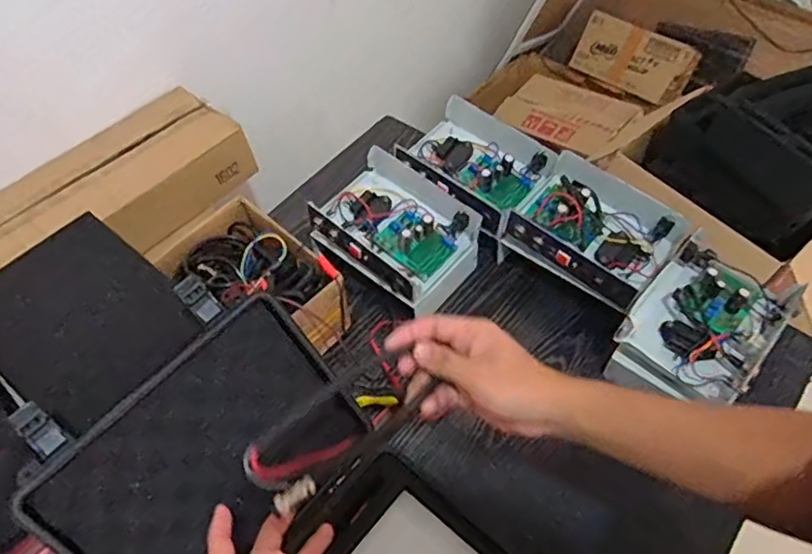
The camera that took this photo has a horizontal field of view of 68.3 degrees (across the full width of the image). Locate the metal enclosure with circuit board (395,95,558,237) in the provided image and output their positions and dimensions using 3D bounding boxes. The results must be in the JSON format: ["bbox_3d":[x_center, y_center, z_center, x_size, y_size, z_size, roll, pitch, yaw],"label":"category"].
[{"bbox_3d":[0.106,-0.172,0.911,0.213,0.059,0.175,30,62,21],"label":"metal enclosure with circuit board"}]

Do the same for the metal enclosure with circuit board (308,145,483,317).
[{"bbox_3d":[-0.014,-0.063,0.866,0.216,0.097,0.159,32,62,22],"label":"metal enclosure with circuit board"}]

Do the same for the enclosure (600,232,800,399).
[{"bbox_3d":[0.377,0.064,0.766,0.161,0.069,0.208,35,64,23],"label":"enclosure"}]

